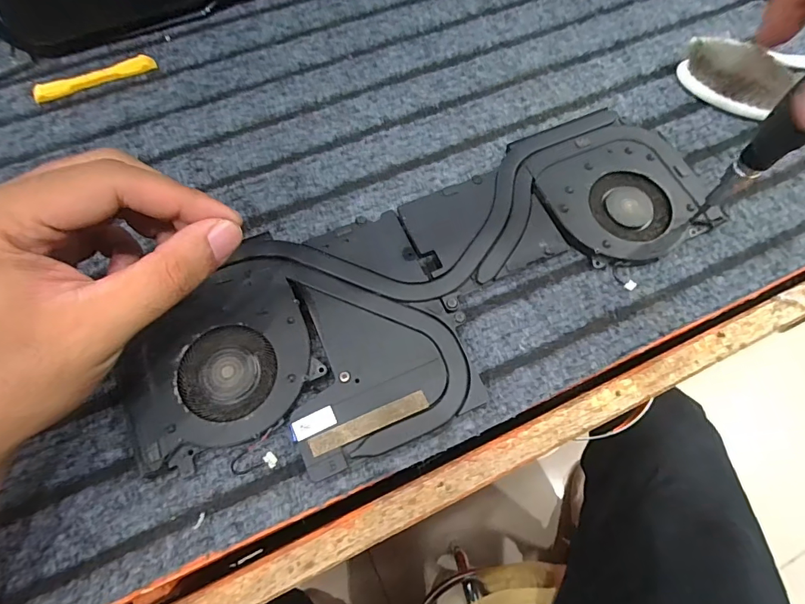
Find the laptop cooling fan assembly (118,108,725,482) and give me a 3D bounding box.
[{"bbox_3d":[0.023,-0.012,0.247,0.334,0.012,0.122,-27,71,-11],"label":"laptop cooling fan assembly"}]

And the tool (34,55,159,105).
[{"bbox_3d":[-0.209,-0.153,0.304,0.078,0.009,0.014,-21,70,-10],"label":"tool"}]

